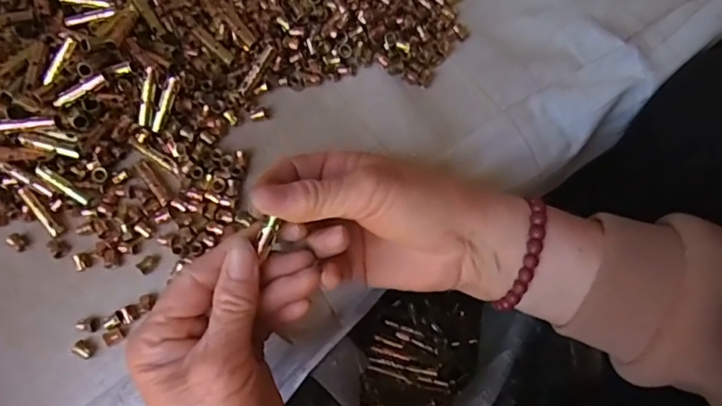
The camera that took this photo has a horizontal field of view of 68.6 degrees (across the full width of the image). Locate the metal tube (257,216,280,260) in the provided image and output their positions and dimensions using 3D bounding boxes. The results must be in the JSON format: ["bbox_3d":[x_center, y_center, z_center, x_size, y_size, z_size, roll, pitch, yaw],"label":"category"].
[{"bbox_3d":[-0.046,0.017,0.262,0.006,0.006,0.021,21,102,6],"label":"metal tube"}]

